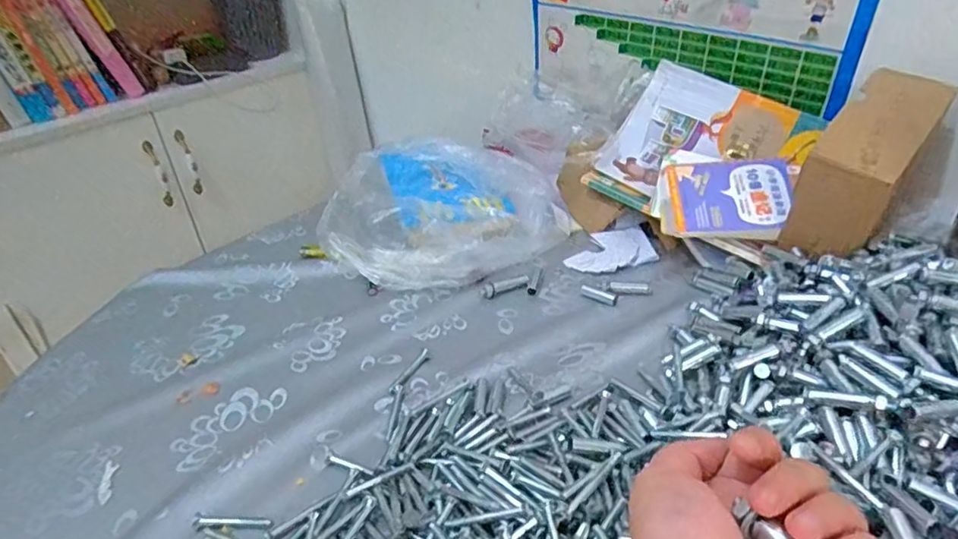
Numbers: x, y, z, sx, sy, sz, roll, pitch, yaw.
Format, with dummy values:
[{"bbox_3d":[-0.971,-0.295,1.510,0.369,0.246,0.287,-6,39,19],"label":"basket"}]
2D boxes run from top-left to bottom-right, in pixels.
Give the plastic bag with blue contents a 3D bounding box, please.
[{"bbox_3d":[-0.055,-0.073,0.713,0.253,0.084,0.231,-18,37,-19],"label":"plastic bag with blue contents"}]

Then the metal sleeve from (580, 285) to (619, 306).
[{"bbox_3d":[0.123,0.026,0.606,0.040,0.008,0.011,19,41,30],"label":"metal sleeve"}]

